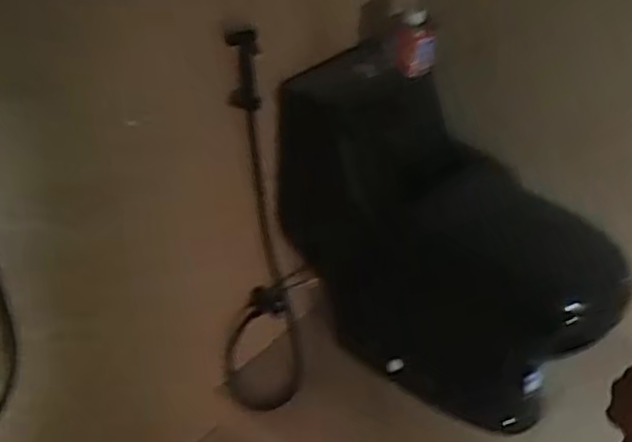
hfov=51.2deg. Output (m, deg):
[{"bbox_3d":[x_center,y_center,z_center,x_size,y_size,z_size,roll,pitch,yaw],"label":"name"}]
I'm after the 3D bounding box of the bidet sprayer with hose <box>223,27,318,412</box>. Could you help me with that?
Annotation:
[{"bbox_3d":[-0.103,0.036,1.325,0.179,0.835,0.226,4,35,4],"label":"bidet sprayer with hose"}]

